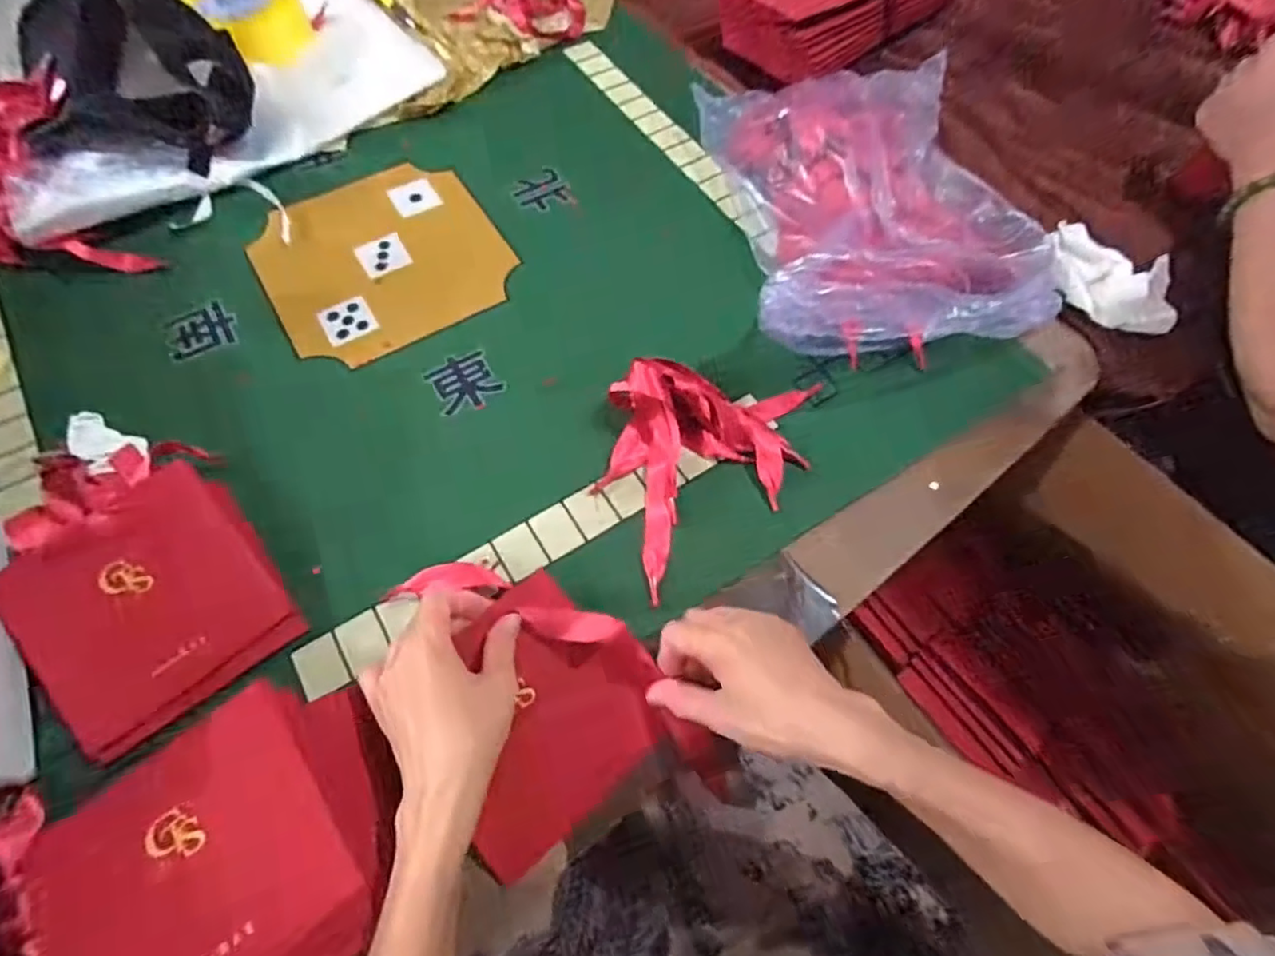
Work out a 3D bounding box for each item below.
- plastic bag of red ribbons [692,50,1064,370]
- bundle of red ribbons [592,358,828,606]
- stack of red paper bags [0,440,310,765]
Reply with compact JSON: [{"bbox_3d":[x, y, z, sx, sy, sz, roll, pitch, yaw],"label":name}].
[{"bbox_3d":[0.211,-0.270,0.568,0.263,0.087,0.361,-3,64,-4],"label":"plastic bag of red ribbons"},{"bbox_3d":[0.052,-0.032,0.484,0.207,0.049,0.152,-32,69,-17],"label":"bundle of red ribbons"},{"bbox_3d":[-0.355,0.058,0.430,0.148,0.044,0.224,-33,69,-17],"label":"stack of red paper bags"}]

